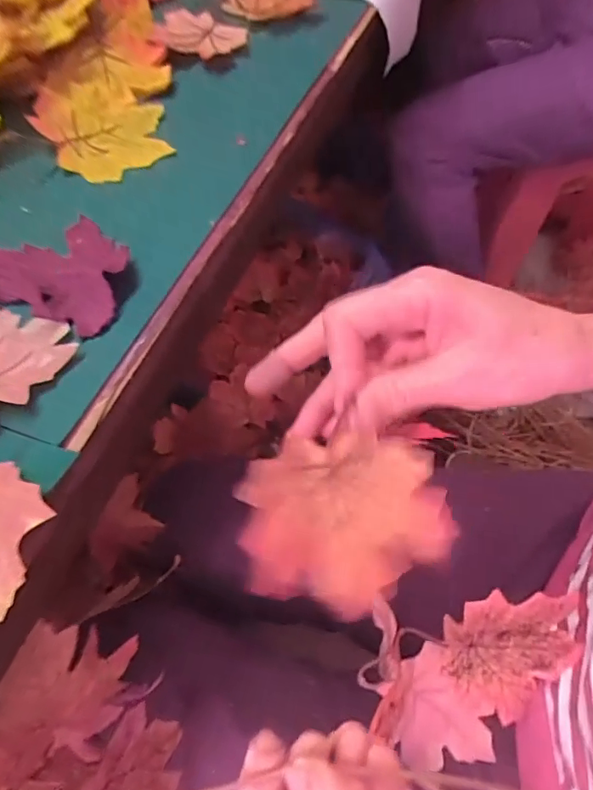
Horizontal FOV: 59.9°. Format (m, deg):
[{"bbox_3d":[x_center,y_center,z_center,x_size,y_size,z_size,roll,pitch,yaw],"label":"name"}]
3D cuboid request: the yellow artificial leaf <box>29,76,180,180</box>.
[{"bbox_3d":[-0.130,-0.182,0.349,0.078,0.018,0.092,-33,64,-20],"label":"yellow artificial leaf"}]

